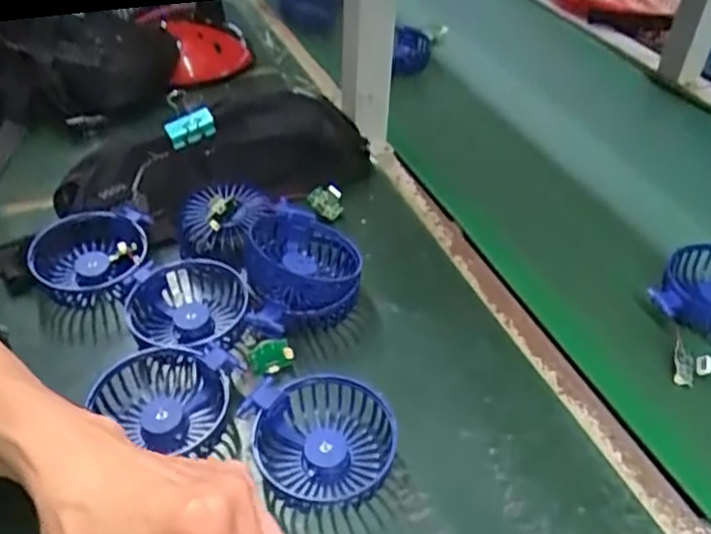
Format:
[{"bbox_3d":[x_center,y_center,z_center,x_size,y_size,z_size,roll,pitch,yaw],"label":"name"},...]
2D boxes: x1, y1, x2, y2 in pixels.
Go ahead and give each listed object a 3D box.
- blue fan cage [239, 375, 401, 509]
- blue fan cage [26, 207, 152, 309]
[{"bbox_3d":[-0.021,0.109,0.430,0.090,0.038,0.079,-12,43,-11],"label":"blue fan cage"},{"bbox_3d":[-0.219,-0.001,0.565,0.096,0.052,0.089,-5,42,-8],"label":"blue fan cage"}]

